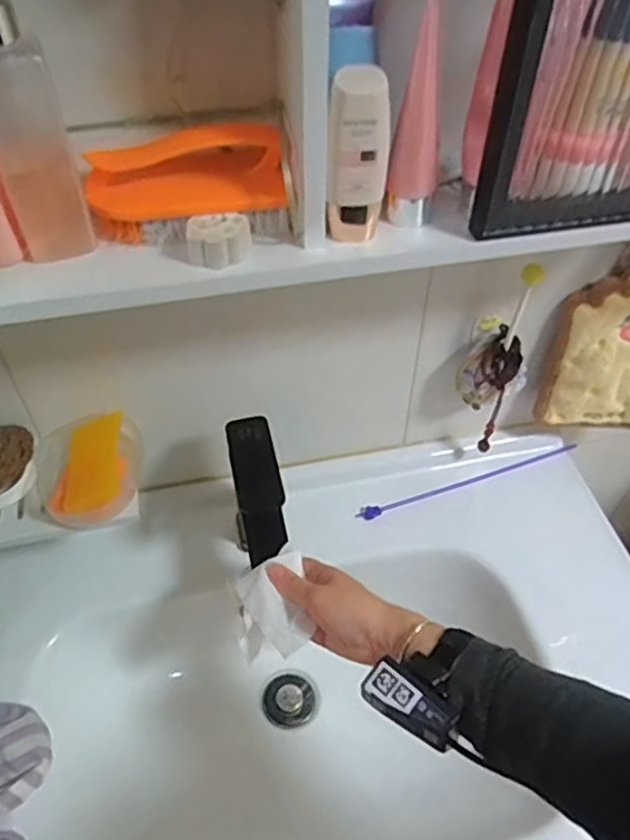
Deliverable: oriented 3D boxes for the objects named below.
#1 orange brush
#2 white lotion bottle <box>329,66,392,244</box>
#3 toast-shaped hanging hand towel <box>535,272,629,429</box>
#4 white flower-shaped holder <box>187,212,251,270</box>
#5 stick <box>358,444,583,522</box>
[{"bbox_3d":[-0.084,-0.161,0.445,0.138,0.061,0.055,1,49,0],"label":"orange brush"},{"bbox_3d":[0.028,-0.170,0.423,0.036,0.111,0.030,3,49,2],"label":"white lotion bottle"},{"bbox_3d":[0.335,-0.067,0.700,0.156,0.200,0.035,10,49,8],"label":"toast-shaped hanging hand towel"},{"bbox_3d":[-0.064,-0.122,0.438,0.042,0.023,0.030,-9,49,-8],"label":"white flower-shaped holder"},{"bbox_3d":[0.193,0.074,0.792,0.301,0.017,0.016,-14,50,-13],"label":"stick"}]

